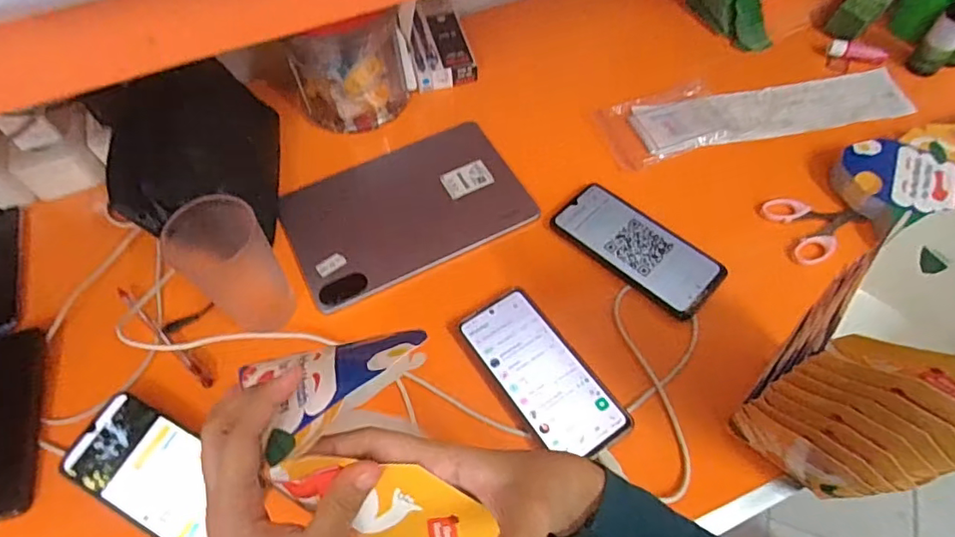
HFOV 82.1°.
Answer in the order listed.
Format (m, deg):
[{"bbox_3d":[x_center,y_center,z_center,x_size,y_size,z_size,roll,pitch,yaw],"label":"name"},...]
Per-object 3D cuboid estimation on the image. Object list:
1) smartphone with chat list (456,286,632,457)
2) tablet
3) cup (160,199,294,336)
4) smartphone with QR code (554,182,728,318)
[{"bbox_3d":[0.060,0.095,0.501,0.078,0.010,0.166,-32,63,-16],"label":"smartphone with chat list"},{"bbox_3d":[-0.078,-0.066,0.606,0.251,0.010,0.164,-24,61,-12],"label":"tablet"},{"bbox_3d":[-0.218,0.001,0.500,0.069,0.125,0.074,-1,59,1],"label":"cup"},{"bbox_3d":[0.163,-0.023,0.565,0.171,0.007,0.078,39,68,22],"label":"smartphone with QR code"}]

